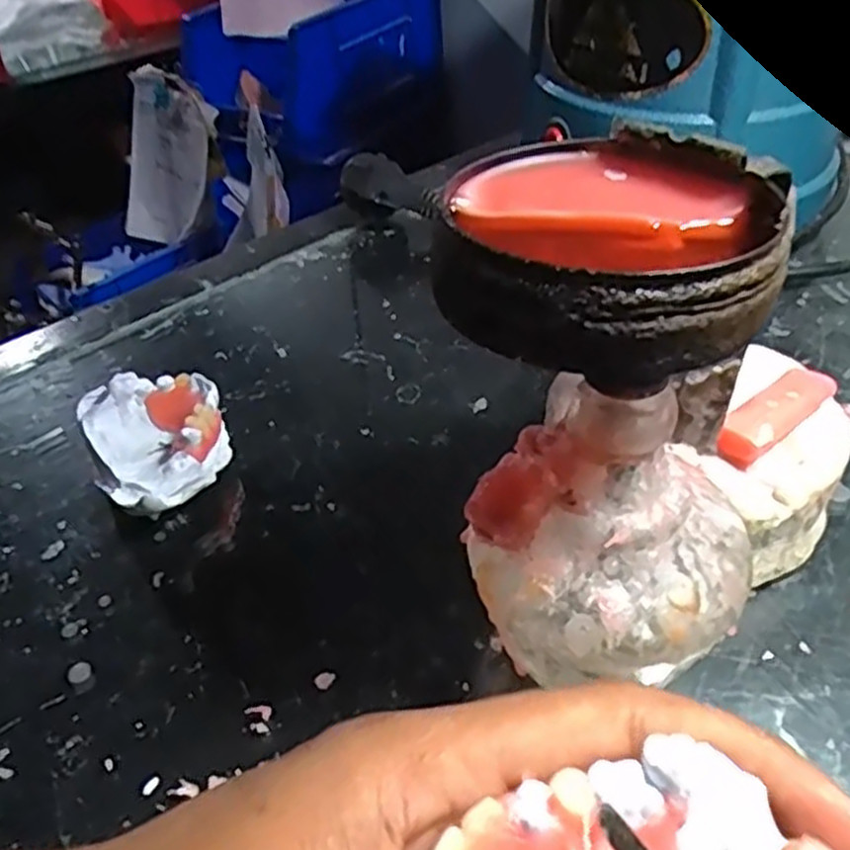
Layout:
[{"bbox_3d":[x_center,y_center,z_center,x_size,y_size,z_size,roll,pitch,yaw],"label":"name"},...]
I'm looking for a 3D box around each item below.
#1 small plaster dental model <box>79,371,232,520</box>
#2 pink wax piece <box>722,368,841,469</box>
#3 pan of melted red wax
[{"bbox_3d":[-0.099,0.008,0.300,0.048,0.030,0.066,-20,44,-19],"label":"small plaster dental model"},{"bbox_3d":[0.113,-0.004,0.255,0.047,0.012,0.014,-29,47,-27],"label":"pink wax piece"},{"bbox_3d":[0.035,-0.042,0.181,0.075,0.031,0.090,-24,45,-23],"label":"pan of melted red wax"}]

